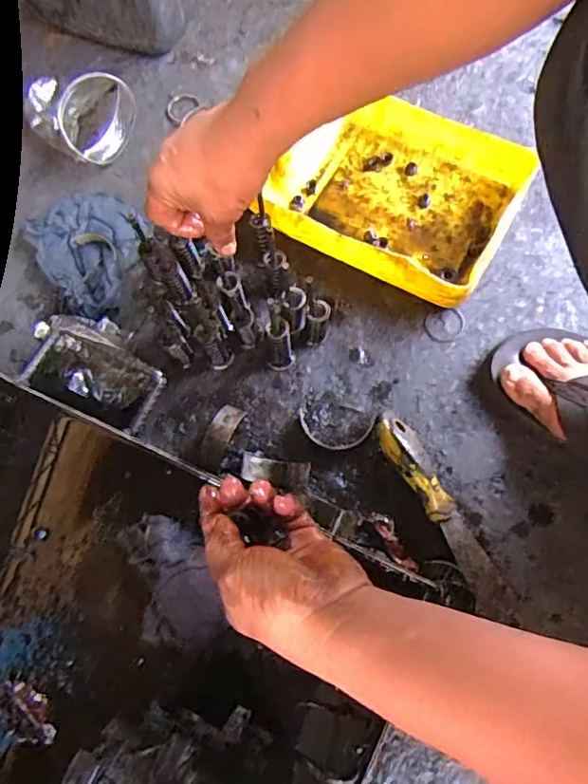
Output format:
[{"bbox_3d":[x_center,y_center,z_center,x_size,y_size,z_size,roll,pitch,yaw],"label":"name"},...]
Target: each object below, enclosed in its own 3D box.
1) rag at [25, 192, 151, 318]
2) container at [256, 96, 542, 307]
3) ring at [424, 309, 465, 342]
[{"bbox_3d":[-0.221,-0.166,0.611,0.119,0.025,0.148,-42,76,-10],"label":"rag"},{"bbox_3d":[0.102,-0.212,0.594,0.242,0.063,0.187,29,76,11],"label":"container"},{"bbox_3d":[0.155,-0.069,0.573,0.041,0.005,0.036,-1,73,2],"label":"ring"}]

